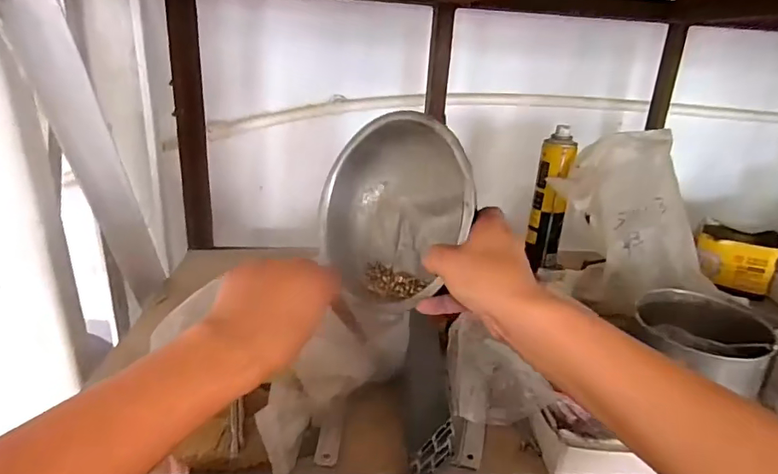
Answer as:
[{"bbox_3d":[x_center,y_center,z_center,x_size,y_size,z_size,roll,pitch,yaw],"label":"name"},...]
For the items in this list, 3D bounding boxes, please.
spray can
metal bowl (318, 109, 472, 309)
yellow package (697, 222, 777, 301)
[{"bbox_3d":[0.248,-0.052,0.746,0.054,0.217,0.058,11,23,18],"label":"spray can"},{"bbox_3d":[0.009,-0.023,0.468,0.179,0.183,0.075,28,15,38],"label":"metal bowl"},{"bbox_3d":[0.555,0.033,0.780,0.108,0.079,0.105,18,26,31],"label":"yellow package"}]

